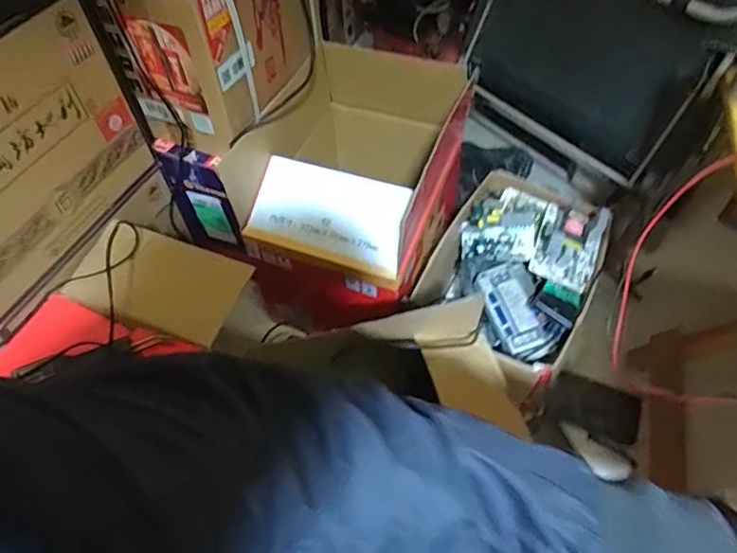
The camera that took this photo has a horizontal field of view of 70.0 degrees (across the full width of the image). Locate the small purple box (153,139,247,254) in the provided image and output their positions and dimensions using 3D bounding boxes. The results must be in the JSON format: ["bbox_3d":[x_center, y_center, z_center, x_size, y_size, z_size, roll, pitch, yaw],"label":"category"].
[{"bbox_3d":[-0.314,-0.140,1.030,0.147,0.245,0.042,19,57,15],"label":"small purple box"}]

